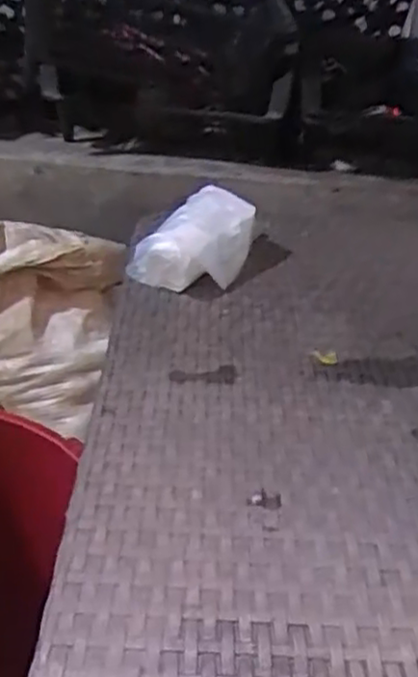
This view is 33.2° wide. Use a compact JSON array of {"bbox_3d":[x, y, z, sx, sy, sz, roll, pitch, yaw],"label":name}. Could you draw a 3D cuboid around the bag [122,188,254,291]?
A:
[{"bbox_3d":[-0.010,-0.099,0.716,0.090,0.062,0.127,20,37,23],"label":"bag"}]

